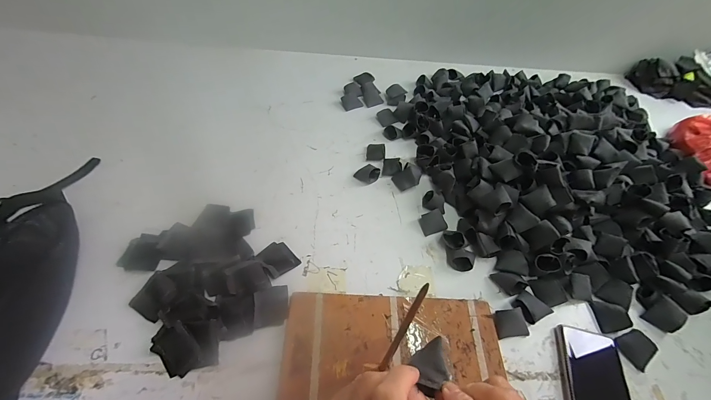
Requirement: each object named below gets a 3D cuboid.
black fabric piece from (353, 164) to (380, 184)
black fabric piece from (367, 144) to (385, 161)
[{"bbox_3d":[0.026,-0.053,0.566,0.047,0.020,0.038,-36,63,-28],"label":"black fabric piece"},{"bbox_3d":[0.041,-0.094,0.603,0.036,0.013,0.037,6,52,0],"label":"black fabric piece"}]

